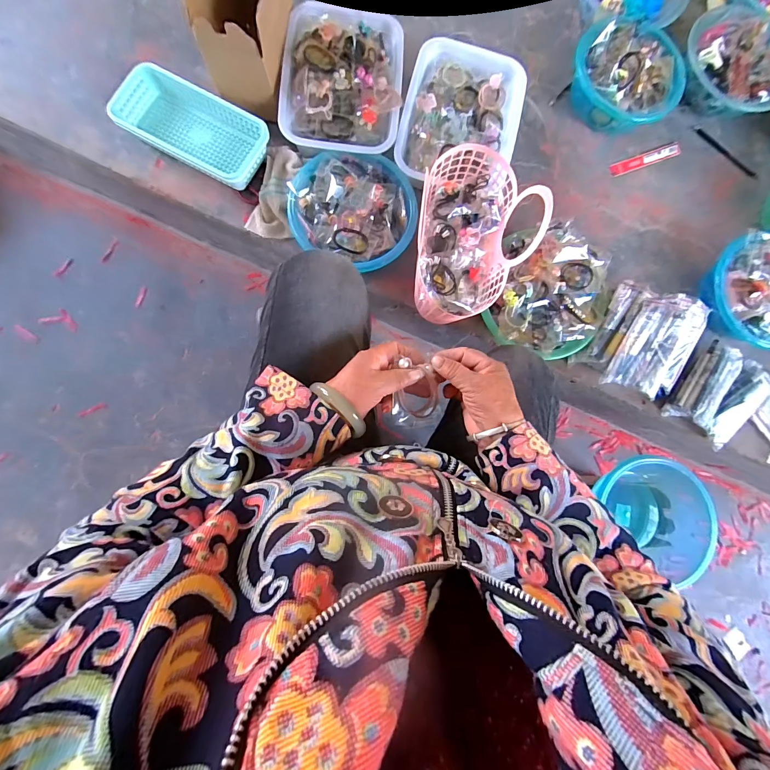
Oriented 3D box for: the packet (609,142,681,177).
[{"bbox_3d":[0.569,-0.493,0.775,0.186,0.017,0.028,-23,86,-5],"label":"packet"}]

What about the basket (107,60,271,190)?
[{"bbox_3d":[-0.347,-0.472,0.655,0.261,0.051,0.129,27,84,0],"label":"basket"}]

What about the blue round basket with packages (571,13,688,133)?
[{"bbox_3d":[0.493,-0.623,0.724,0.226,0.093,0.184,-9,85,-3],"label":"blue round basket with packages"}]

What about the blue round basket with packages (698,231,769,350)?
[{"bbox_3d":[0.745,-0.187,0.713,0.219,0.094,0.206,0,84,-3],"label":"blue round basket with packages"}]

